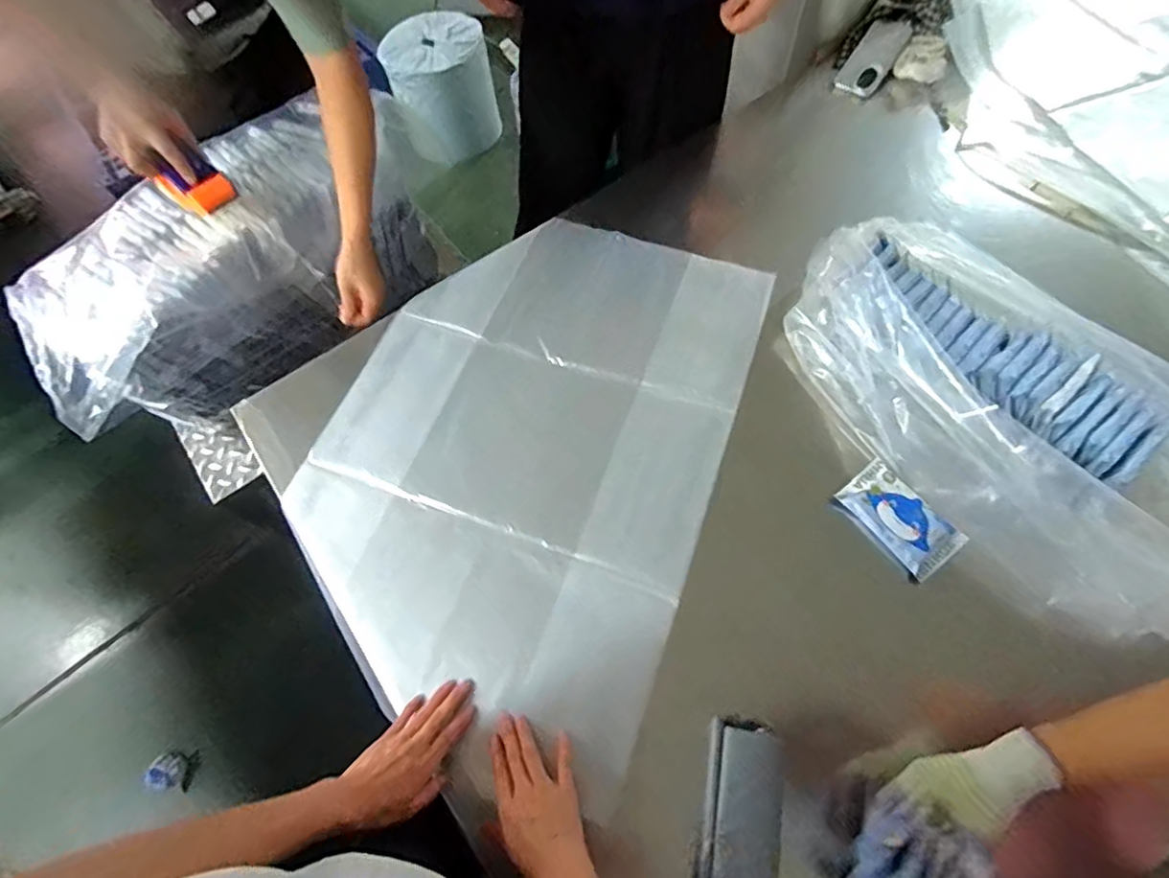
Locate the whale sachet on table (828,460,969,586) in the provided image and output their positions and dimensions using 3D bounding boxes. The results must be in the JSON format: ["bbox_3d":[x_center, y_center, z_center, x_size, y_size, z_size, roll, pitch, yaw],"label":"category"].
[{"bbox_3d":[0.396,0.098,0.728,0.082,0.023,0.139,-36,69,-13],"label":"whale sachet on table"}]

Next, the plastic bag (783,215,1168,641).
[{"bbox_3d":[0.542,-0.052,0.749,0.329,0.098,0.613,-35,69,-13],"label":"plastic bag"}]

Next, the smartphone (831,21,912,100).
[{"bbox_3d":[0.544,-0.718,1.090,0.080,0.015,0.154,36,93,22],"label":"smartphone"}]

